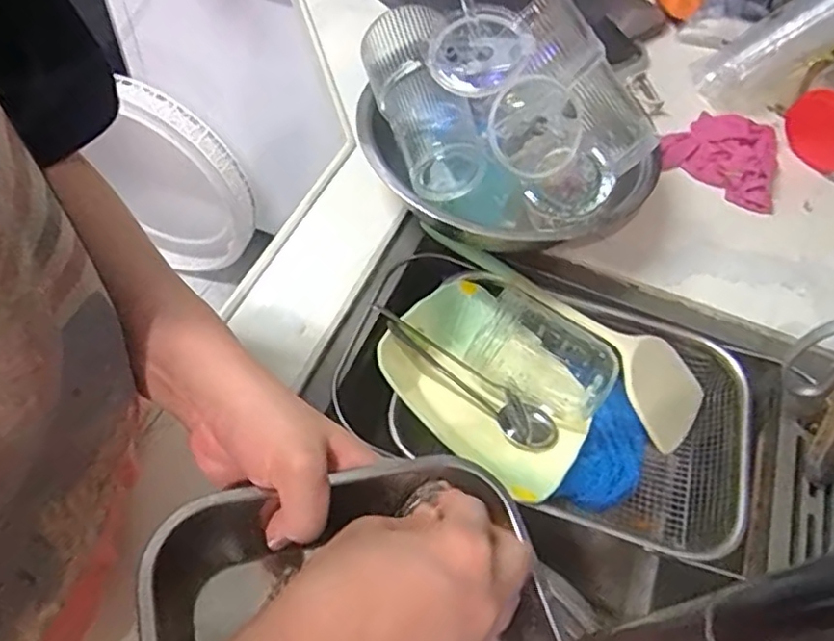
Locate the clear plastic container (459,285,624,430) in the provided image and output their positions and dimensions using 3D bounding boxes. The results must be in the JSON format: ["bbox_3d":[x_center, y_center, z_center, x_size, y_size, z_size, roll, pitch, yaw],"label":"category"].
[{"bbox_3d":[0.112,0.039,0.600,0.126,0.072,0.081,27,57,13],"label":"clear plastic container"}]

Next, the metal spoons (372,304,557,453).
[{"bbox_3d":[0.040,0.048,0.569,0.190,0.033,0.040,39,57,-10],"label":"metal spoons"}]

